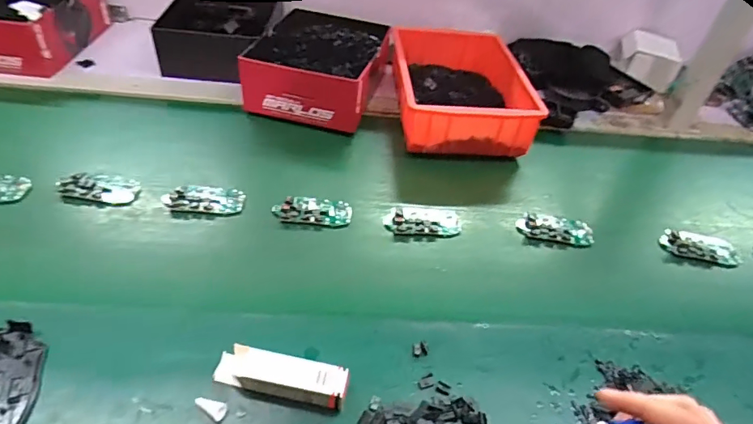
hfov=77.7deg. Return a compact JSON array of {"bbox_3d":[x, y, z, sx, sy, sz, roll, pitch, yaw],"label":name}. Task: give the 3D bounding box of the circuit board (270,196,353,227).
[{"bbox_3d":[-0.082,-0.003,0.603,0.098,0.011,0.041,3,44,-5],"label":"circuit board"}]

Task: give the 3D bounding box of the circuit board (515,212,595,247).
[{"bbox_3d":[0.240,0.023,0.629,0.099,0.016,0.044,11,44,3],"label":"circuit board"}]

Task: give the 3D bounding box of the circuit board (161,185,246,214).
[{"bbox_3d":[-0.221,-0.017,0.601,0.098,0.012,0.042,3,44,-5],"label":"circuit board"}]

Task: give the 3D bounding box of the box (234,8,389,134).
[{"bbox_3d":[-0.099,-0.250,0.792,0.200,0.080,0.242,13,44,6],"label":"box"}]

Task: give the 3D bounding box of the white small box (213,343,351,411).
[{"bbox_3d":[-0.086,0.152,0.428,0.118,0.031,0.030,12,44,5],"label":"white small box"}]

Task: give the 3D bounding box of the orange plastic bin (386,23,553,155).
[{"bbox_3d":[0.131,-0.213,0.791,0.198,0.090,0.294,1,44,-7],"label":"orange plastic bin"}]

